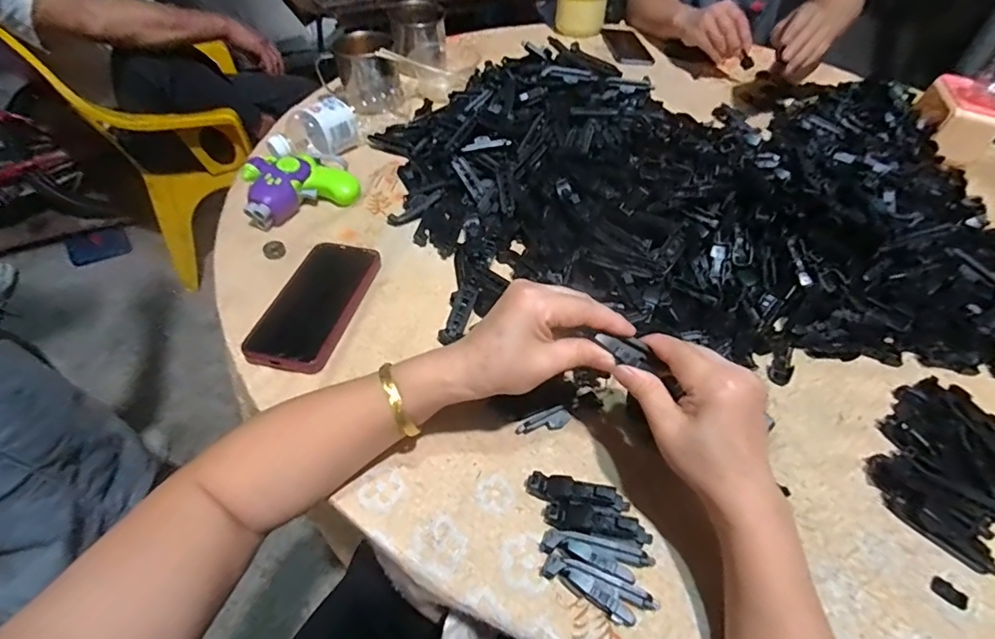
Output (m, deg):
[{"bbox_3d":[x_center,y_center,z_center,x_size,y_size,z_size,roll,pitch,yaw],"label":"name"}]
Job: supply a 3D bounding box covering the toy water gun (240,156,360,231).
[{"bbox_3d":[-0.240,-0.166,0.581,0.129,0.044,0.088,-22,52,-18],"label":"toy water gun"}]

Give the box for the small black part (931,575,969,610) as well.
[{"bbox_3d":[0.315,0.190,0.335,0.021,0.004,0.012,36,58,27],"label":"small black part"}]

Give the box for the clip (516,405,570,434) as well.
[{"bbox_3d":[0.038,0.085,0.407,0.045,0.015,0.014,-8,49,-7],"label":"clip"}]

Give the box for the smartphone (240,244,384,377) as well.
[{"bbox_3d":[-0.177,-0.017,0.474,0.076,0.014,0.156,10,50,9],"label":"smartphone"}]

